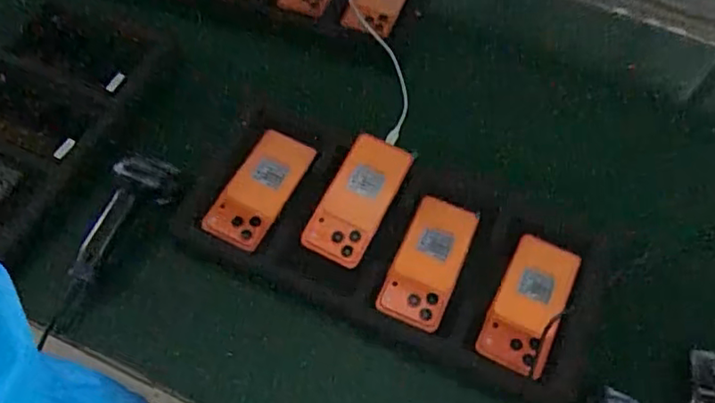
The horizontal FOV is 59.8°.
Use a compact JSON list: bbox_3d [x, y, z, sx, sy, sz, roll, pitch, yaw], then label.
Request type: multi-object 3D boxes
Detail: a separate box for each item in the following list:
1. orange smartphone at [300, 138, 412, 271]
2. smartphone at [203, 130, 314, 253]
[{"bbox_3d":[0.000,-0.003,0.785,0.079,0.012,0.171,27,78,13],"label":"orange smartphone"},{"bbox_3d":[-0.124,-0.016,0.797,0.076,0.014,0.165,28,68,6],"label":"smartphone"}]

